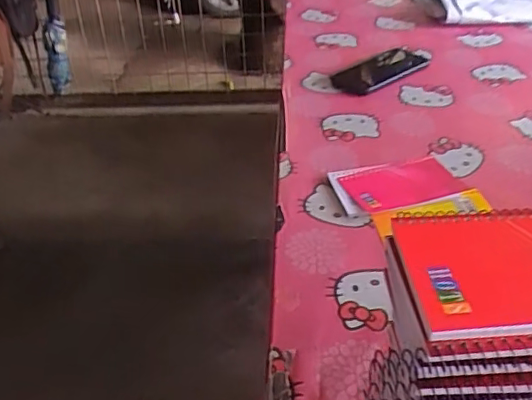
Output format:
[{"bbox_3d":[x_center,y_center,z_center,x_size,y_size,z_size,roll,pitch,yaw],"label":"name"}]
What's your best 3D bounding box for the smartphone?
[{"bbox_3d":[0.185,-0.205,0.882,0.166,0.016,0.074,-28,44,-30],"label":"smartphone"}]

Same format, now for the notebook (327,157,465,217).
[{"bbox_3d":[0.151,-0.019,0.640,0.143,0.011,0.078,-10,38,-10],"label":"notebook"}]

